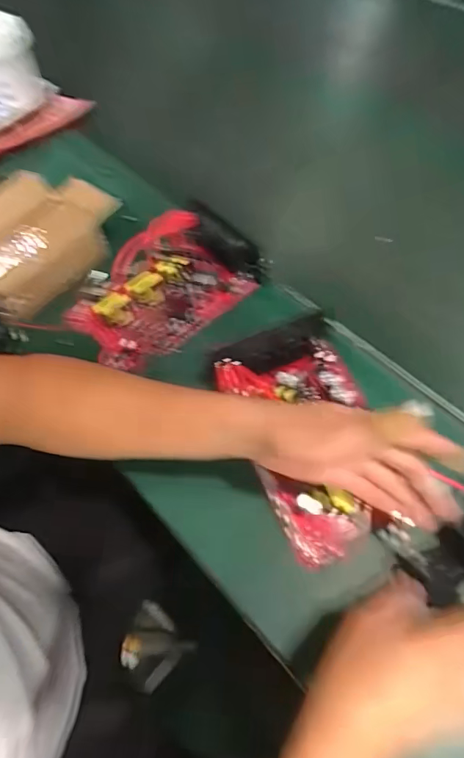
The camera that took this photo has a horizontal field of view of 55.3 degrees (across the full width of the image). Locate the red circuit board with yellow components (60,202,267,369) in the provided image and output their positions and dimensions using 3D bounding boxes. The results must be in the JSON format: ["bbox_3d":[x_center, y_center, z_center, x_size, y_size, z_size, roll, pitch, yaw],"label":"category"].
[{"bbox_3d":[-0.080,-0.112,0.529,0.213,0.062,0.126,-37,64,-17],"label":"red circuit board with yellow components"}]

